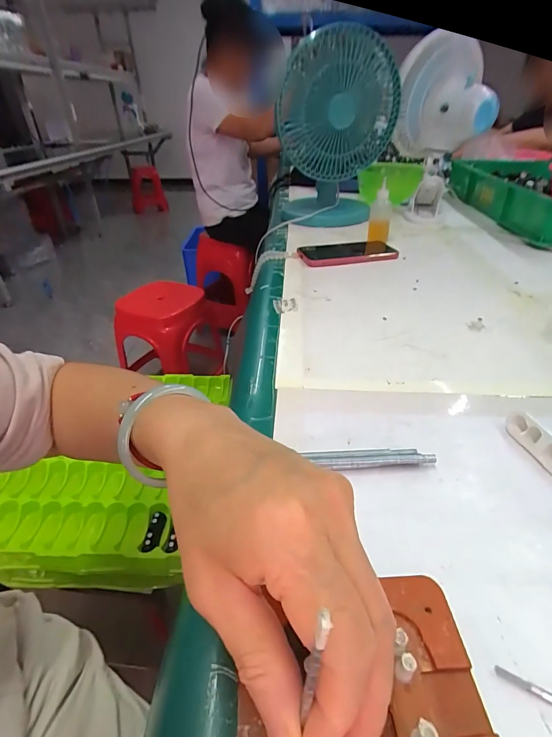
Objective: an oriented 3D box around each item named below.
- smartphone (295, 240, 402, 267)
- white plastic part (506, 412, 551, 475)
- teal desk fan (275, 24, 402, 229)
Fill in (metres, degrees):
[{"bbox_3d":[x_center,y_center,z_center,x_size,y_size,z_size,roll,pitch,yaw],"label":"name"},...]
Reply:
[{"bbox_3d":[0.128,-0.199,0.627,0.176,0.011,0.083,-9,36,-11],"label":"smartphone"},{"bbox_3d":[0.194,0.056,0.268,0.012,0.019,0.062,-10,37,-12],"label":"white plastic part"},{"bbox_3d":[0.115,-0.441,0.711,0.218,0.301,0.175,6,36,10],"label":"teal desk fan"}]

